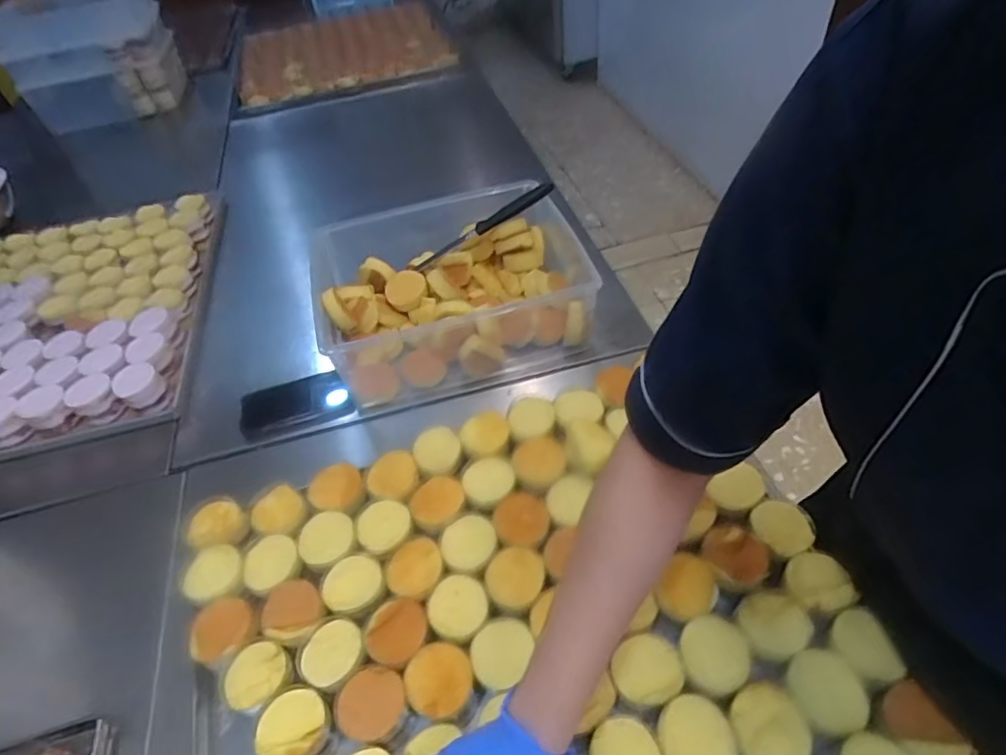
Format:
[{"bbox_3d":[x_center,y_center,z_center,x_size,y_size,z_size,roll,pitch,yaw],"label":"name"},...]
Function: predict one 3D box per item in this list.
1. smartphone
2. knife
[{"bbox_3d":[-0.272,0.034,0.745,0.141,0.011,0.065,-14,79,-8],"label":"smartphone"},{"bbox_3d":[-0.030,-0.225,0.850,0.231,0.022,0.021,-29,49,8],"label":"knife"}]

